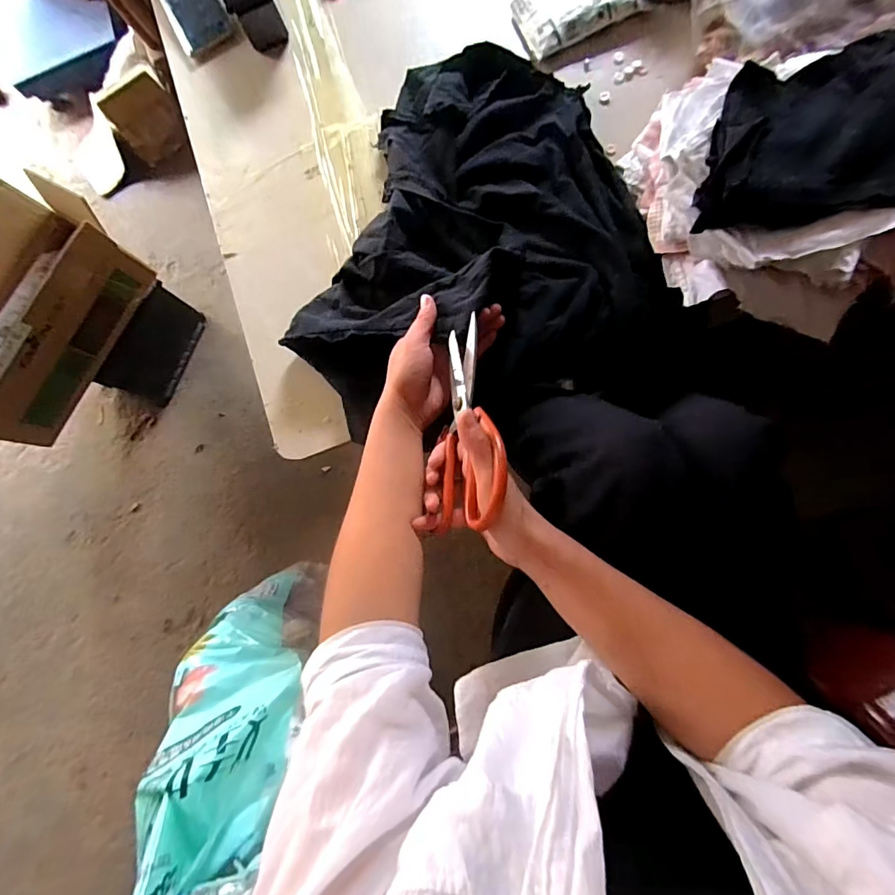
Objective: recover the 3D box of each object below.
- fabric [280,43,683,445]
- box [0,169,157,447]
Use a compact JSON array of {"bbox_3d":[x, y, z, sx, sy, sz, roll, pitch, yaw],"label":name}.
[{"bbox_3d":[0.024,-0.241,0.497,0.375,0.068,0.405,-8,84,0],"label":"fabric"},{"bbox_3d":[-0.717,-0.219,0.804,0.193,0.158,0.417,26,85,11],"label":"box"}]

